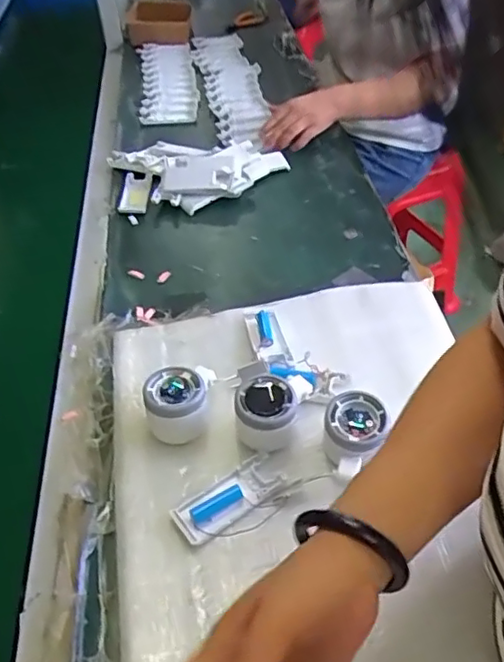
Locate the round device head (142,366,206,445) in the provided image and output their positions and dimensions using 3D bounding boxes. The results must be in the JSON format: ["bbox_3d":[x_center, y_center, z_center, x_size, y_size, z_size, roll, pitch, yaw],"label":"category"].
[{"bbox_3d":[-0.072,0.075,0.583,0.056,0.058,0.053,-2,44,2],"label":"round device head"}]

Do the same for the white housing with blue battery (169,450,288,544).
[{"bbox_3d":[-0.022,0.146,0.539,0.101,0.015,0.043,-28,49,-24],"label":"white housing with blue battery"}]

